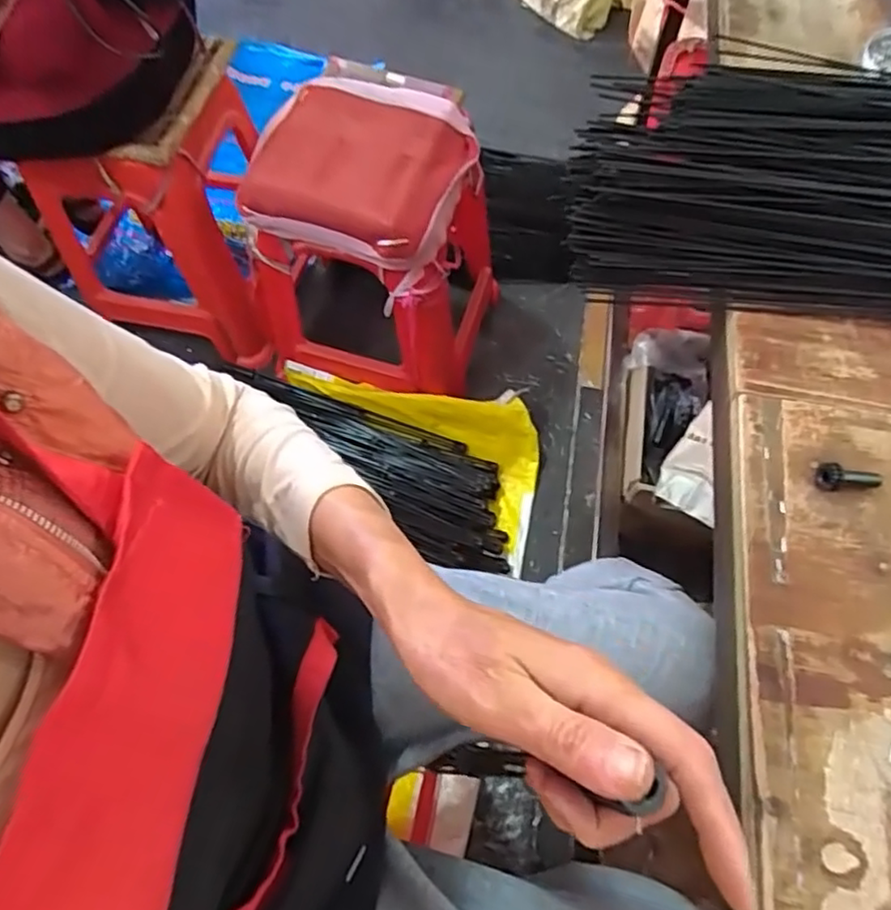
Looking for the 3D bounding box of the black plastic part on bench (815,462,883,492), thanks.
[{"bbox_3d":[0.262,0.014,0.413,0.042,0.017,0.014,-1,64,0],"label":"black plastic part on bench"}]

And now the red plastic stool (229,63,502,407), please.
[{"bbox_3d":[-0.117,-0.365,1.134,0.356,0.429,0.324,15,65,8],"label":"red plastic stool"}]

